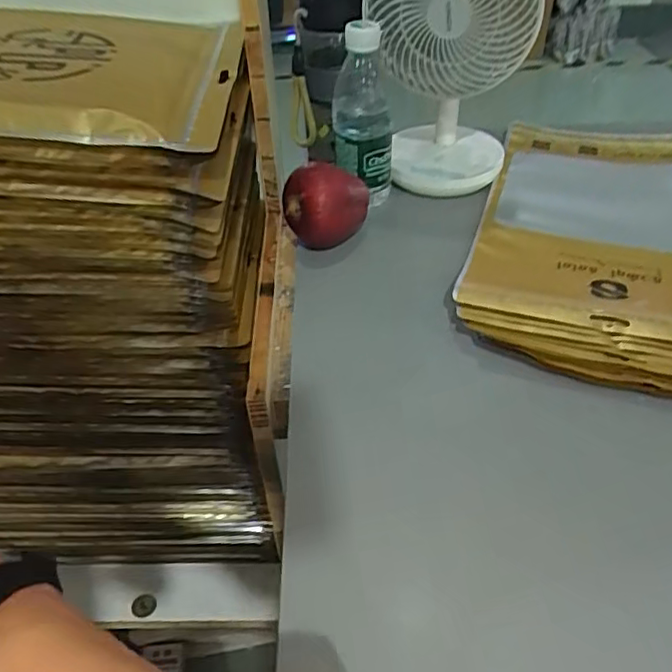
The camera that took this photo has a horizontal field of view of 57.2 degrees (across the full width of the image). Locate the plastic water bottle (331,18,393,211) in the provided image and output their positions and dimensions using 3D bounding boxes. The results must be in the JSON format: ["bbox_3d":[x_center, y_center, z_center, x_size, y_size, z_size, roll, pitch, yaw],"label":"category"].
[{"bbox_3d":[0.026,-0.221,0.623,0.061,0.165,0.065,-3,43,0],"label":"plastic water bottle"}]

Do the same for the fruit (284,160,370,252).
[{"bbox_3d":[-0.010,-0.129,0.610,0.084,0.074,0.068,-2,43,2],"label":"fruit"}]

